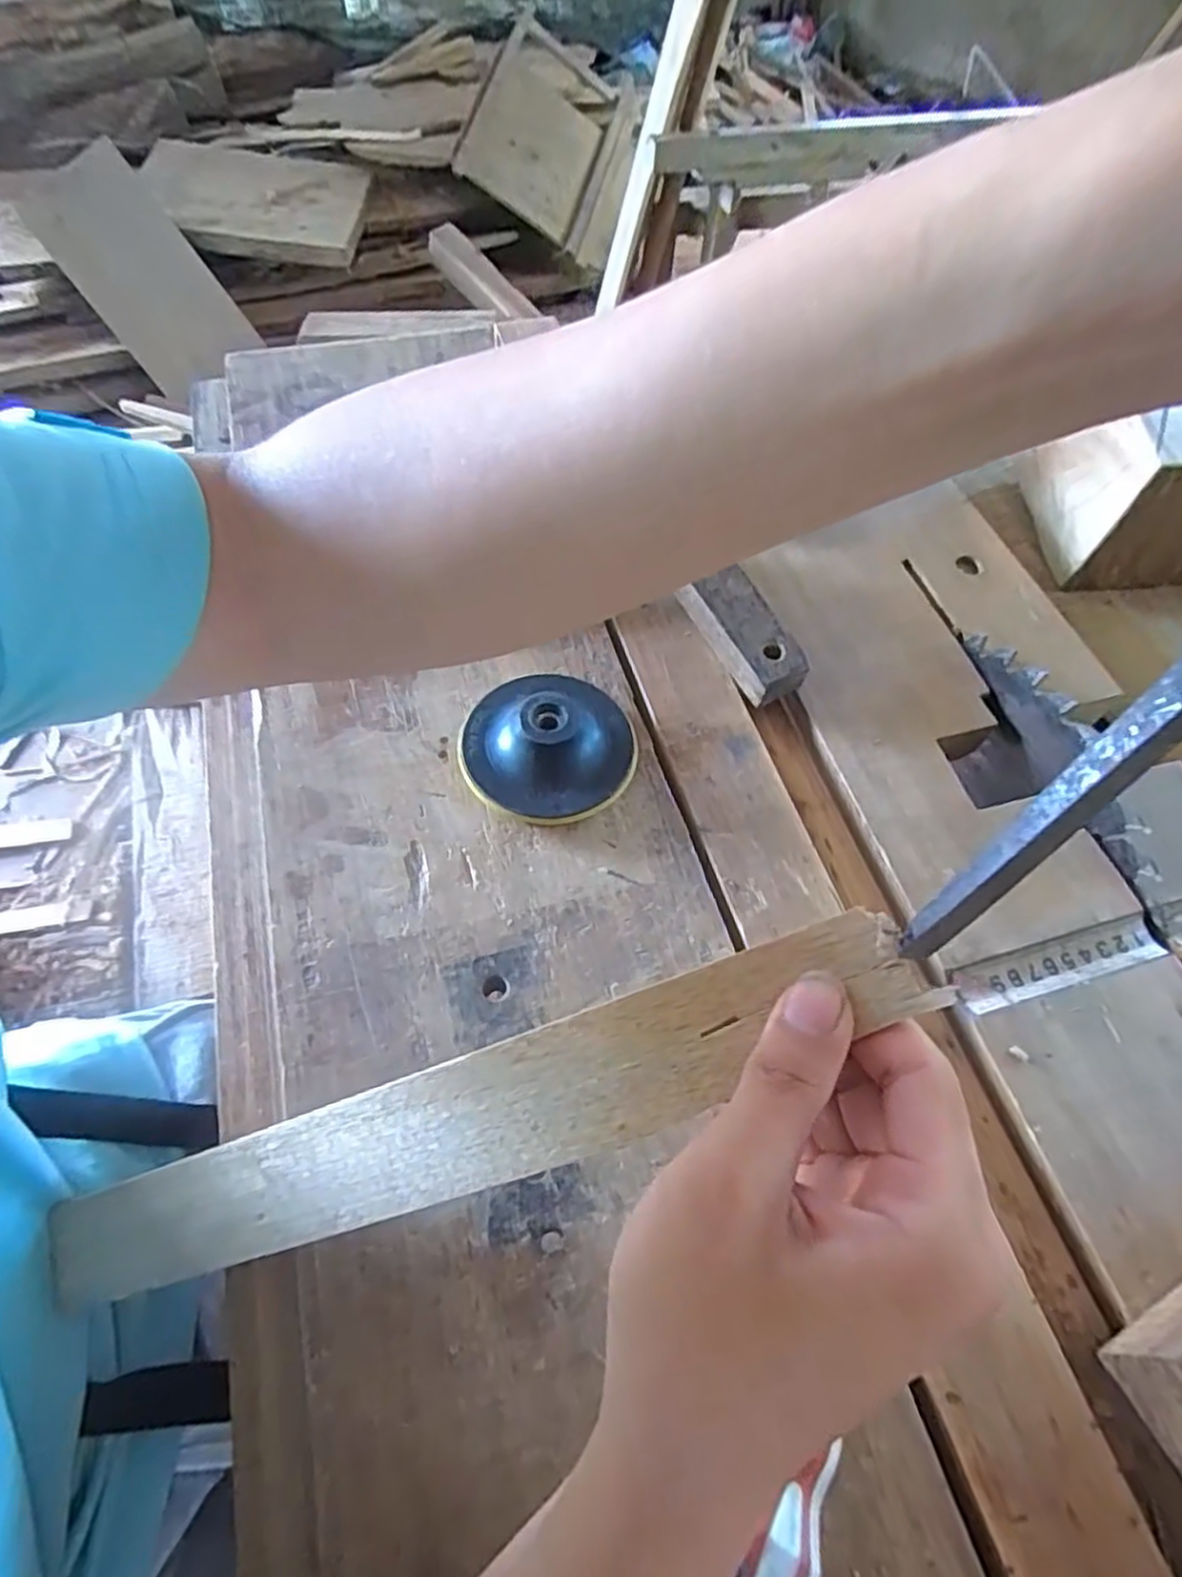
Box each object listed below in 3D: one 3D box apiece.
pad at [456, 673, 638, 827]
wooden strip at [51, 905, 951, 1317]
[{"bbox_3d":[-0.022,-0.026,0.377,0.085,0.033,0.085,17,60,7],"label":"pad"},{"bbox_3d":[-0.063,0.118,0.243,0.338,0.004,0.039,-26,71,18],"label":"wooden strip"}]

